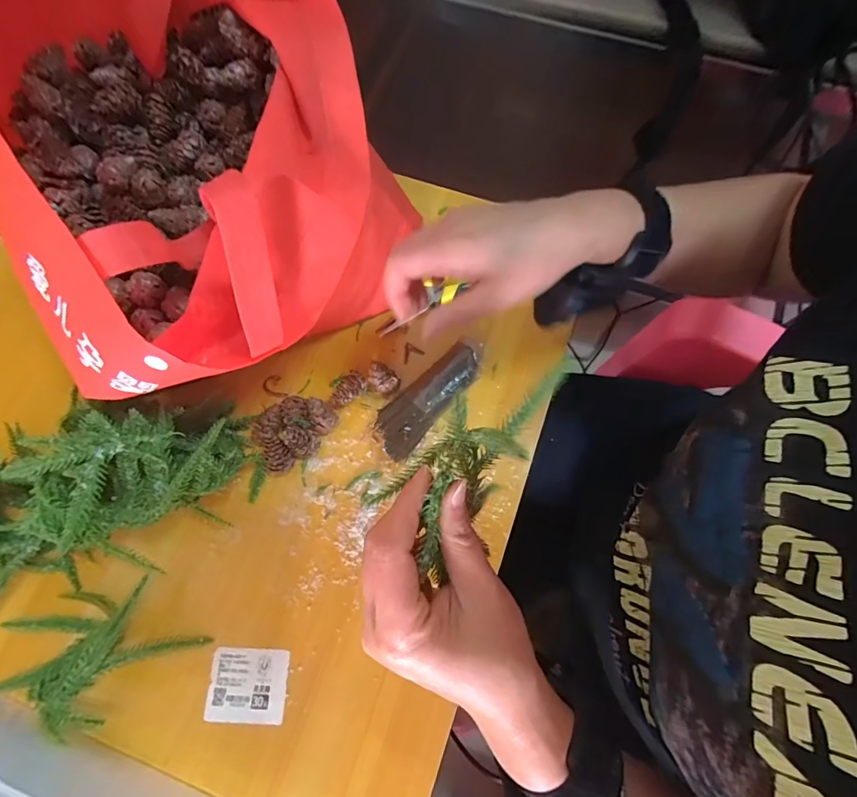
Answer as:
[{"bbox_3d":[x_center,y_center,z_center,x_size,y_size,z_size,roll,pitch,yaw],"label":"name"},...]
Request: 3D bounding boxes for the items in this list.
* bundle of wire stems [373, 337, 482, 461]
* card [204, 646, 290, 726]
[{"bbox_3d":[0.002,-0.002,0.376,0.040,0.031,0.122,40,76,12],"label":"bundle of wire stems"},{"bbox_3d":[-0.136,0.215,0.320,0.058,0.004,0.048,2,72,1],"label":"card"}]

